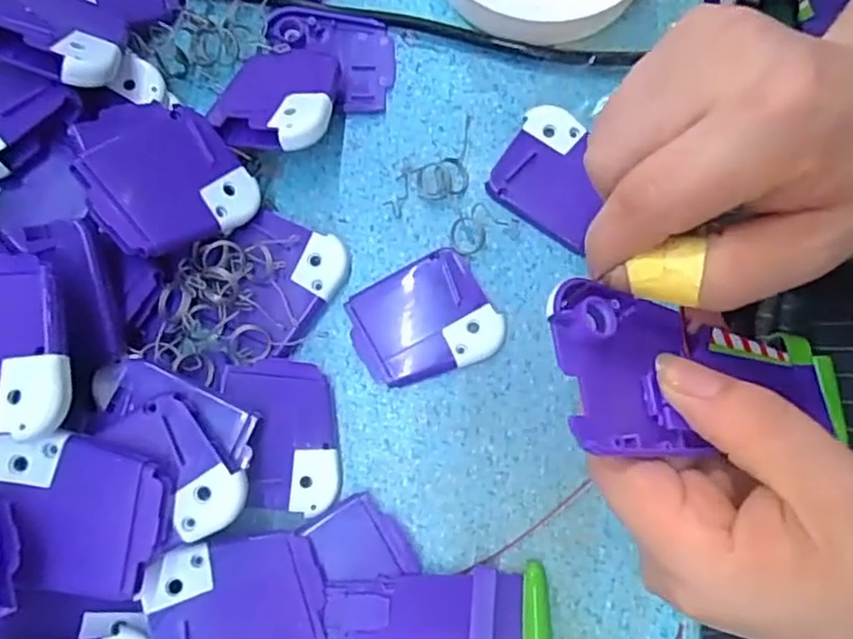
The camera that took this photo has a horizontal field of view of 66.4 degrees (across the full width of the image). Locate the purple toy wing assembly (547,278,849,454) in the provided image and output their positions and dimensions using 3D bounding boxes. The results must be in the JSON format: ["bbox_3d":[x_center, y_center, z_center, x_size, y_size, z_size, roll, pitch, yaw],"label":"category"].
[{"bbox_3d":[0.091,0.018,0.208,0.114,0.012,0.049,6,74,-25],"label":"purple toy wing assembly"}]

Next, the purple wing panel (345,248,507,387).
[{"bbox_3d":[-0.002,0.001,0.287,0.060,0.009,0.052,-30,80,-5],"label":"purple wing panel"}]

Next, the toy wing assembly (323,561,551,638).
[{"bbox_3d":[0.006,0.121,0.255,0.086,0.016,0.040,-4,79,0],"label":"toy wing assembly"}]

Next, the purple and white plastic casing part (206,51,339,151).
[{"bbox_3d":[-0.066,-0.098,0.289,0.051,0.011,0.065,-2,52,6],"label":"purple and white plastic casing part"}]

